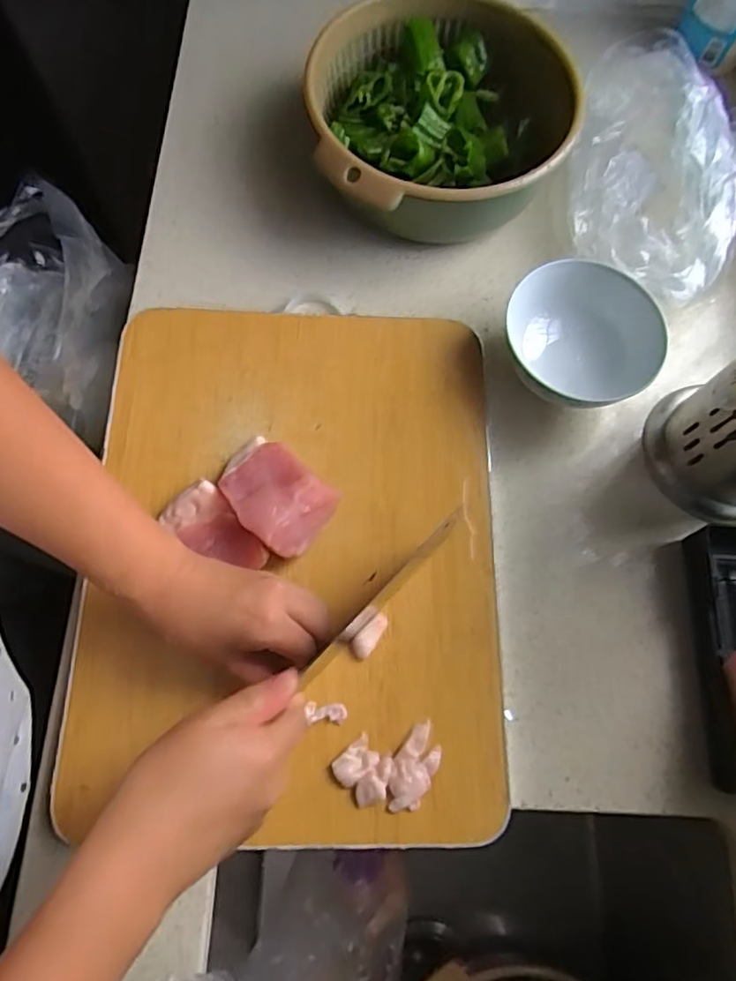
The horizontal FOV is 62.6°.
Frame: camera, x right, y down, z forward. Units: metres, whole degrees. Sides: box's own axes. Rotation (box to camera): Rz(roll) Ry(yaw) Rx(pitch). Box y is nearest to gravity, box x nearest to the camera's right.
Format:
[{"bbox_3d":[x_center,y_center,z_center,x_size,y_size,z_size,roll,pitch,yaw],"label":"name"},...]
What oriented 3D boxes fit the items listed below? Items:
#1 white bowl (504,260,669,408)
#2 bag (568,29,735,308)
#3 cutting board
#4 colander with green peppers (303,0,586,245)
[{"bbox_3d":[0.164,-0.117,0.486,0.122,0.061,0.114,1,74,-2],"label":"white bowl"},{"bbox_3d":[0.253,-0.282,0.536,0.166,0.091,0.229,26,75,5],"label":"bag"},{"bbox_3d":[-0.054,0.040,0.448,0.294,0.024,0.389,1,74,-2],"label":"cutting board"},{"bbox_3d":[0.065,-0.329,0.545,0.227,0.091,0.231,-3,74,-3],"label":"colander with green peppers"}]

